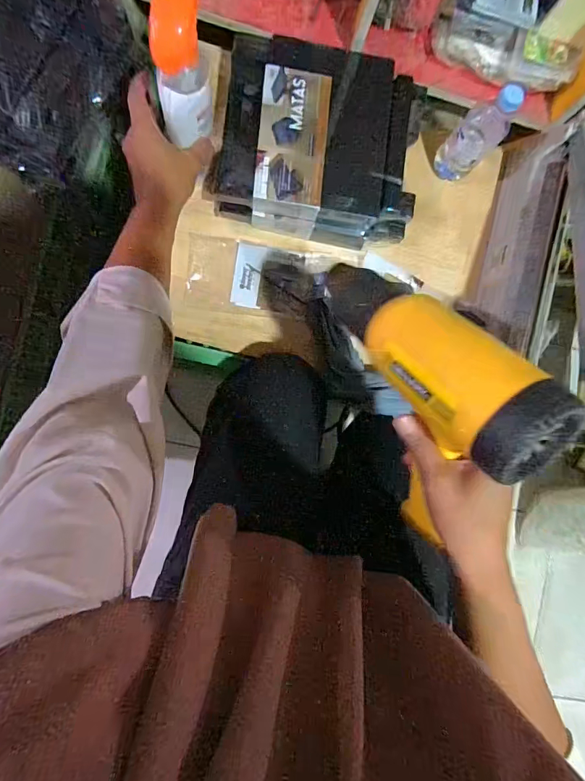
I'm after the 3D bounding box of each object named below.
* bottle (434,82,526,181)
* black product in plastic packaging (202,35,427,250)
[{"bbox_3d":[0.239,-0.330,0.532,0.055,0.148,0.050,40,84,-5],"label":"bottle"},{"bbox_3d":[0.038,-0.322,0.535,0.265,0.085,0.221,9,88,-7],"label":"black product in plastic packaging"}]

